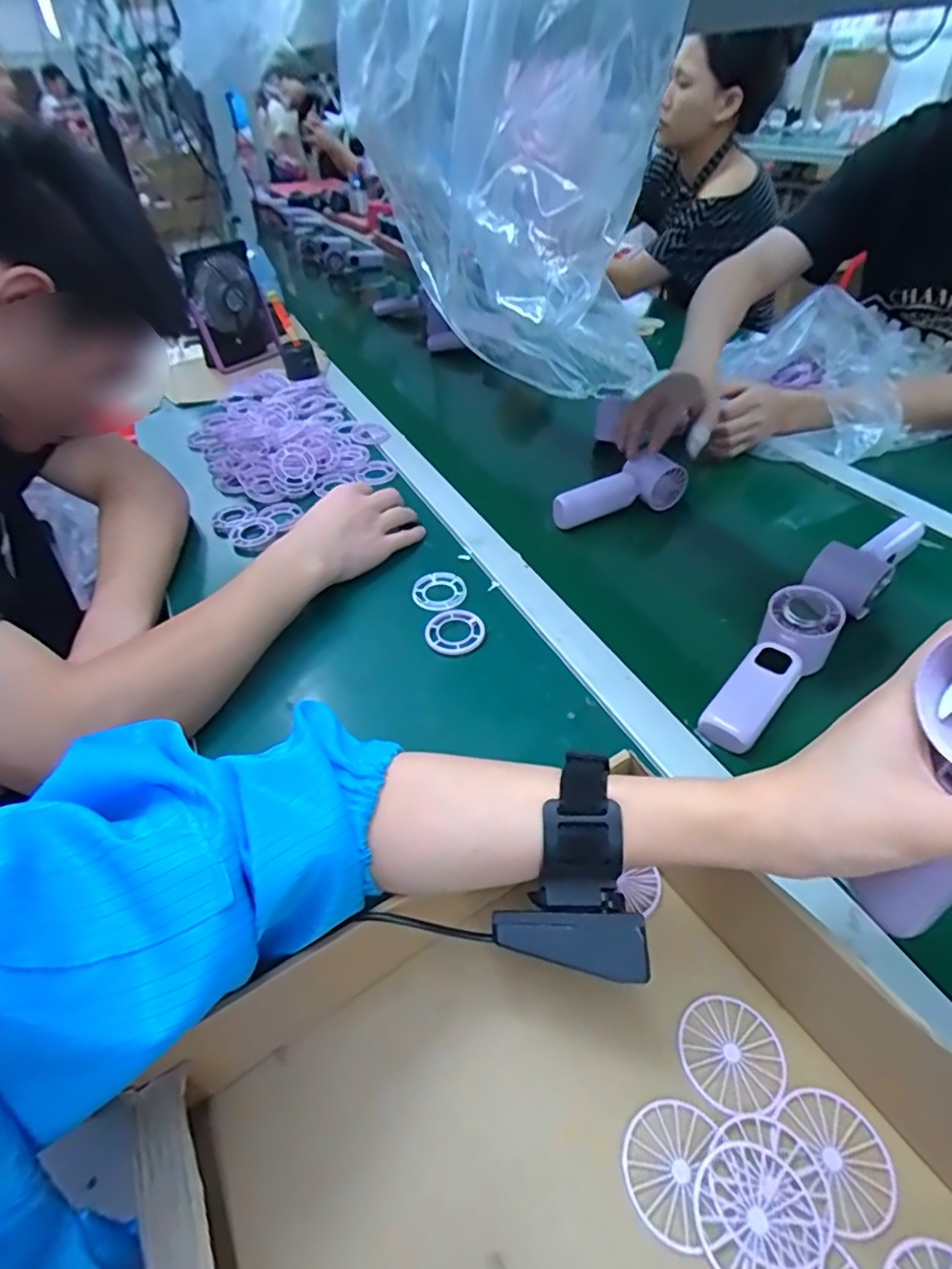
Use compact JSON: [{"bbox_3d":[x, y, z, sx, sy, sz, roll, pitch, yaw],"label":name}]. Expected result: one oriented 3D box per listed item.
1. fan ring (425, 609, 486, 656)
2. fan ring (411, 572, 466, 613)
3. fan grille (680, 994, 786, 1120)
[{"bbox_3d":[-0.020,-0.004,0.549,0.053,0.011,0.052,-2,43,2],"label":"fan ring"},{"bbox_3d":[-0.036,-0.044,0.592,0.053,0.005,0.056,-2,43,2],"label":"fan ring"},{"bbox_3d":[0.129,0.211,0.301,0.049,0.004,0.049,-2,43,2],"label":"fan grille"}]

